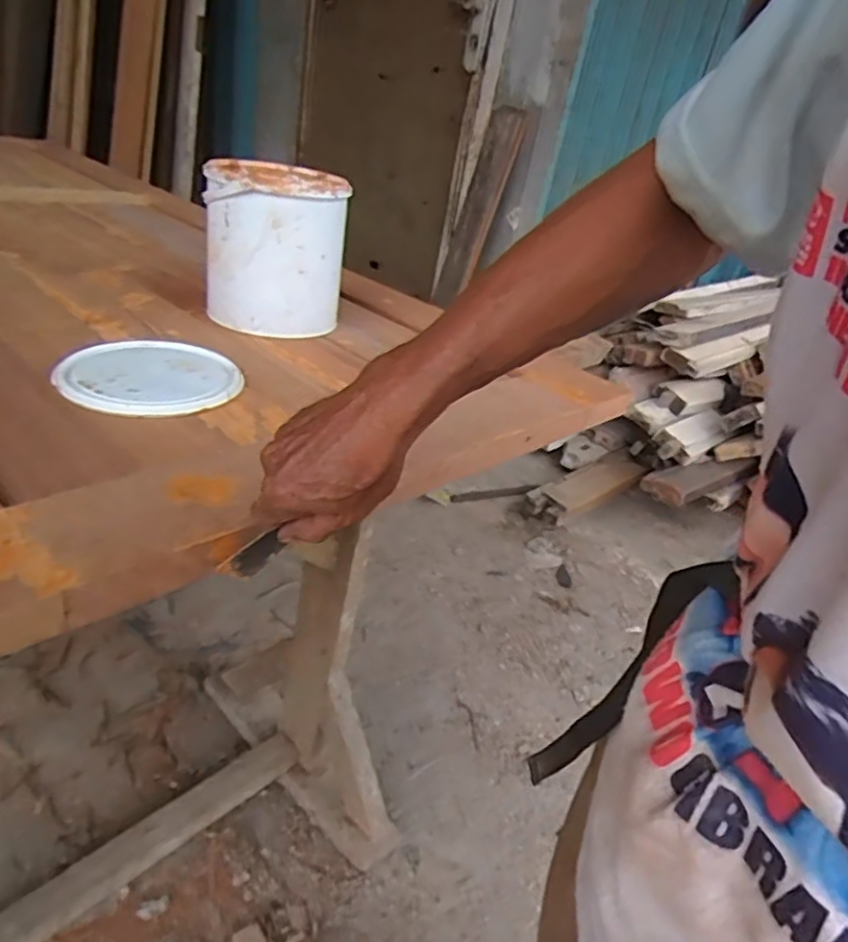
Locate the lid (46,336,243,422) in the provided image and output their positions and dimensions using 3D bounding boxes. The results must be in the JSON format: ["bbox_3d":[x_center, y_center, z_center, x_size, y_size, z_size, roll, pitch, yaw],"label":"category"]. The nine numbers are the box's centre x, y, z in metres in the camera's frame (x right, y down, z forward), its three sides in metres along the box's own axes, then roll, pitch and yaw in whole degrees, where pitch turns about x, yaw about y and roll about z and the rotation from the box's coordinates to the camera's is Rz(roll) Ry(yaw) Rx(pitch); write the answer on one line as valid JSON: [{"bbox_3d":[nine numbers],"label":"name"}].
[{"bbox_3d":[-0.283,-0.105,0.684,0.170,0.015,0.172,9,30,-5],"label":"lid"}]

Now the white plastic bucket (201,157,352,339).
[{"bbox_3d":[-0.193,-0.299,0.868,0.173,0.179,0.164,8,30,-8],"label":"white plastic bucket"}]

